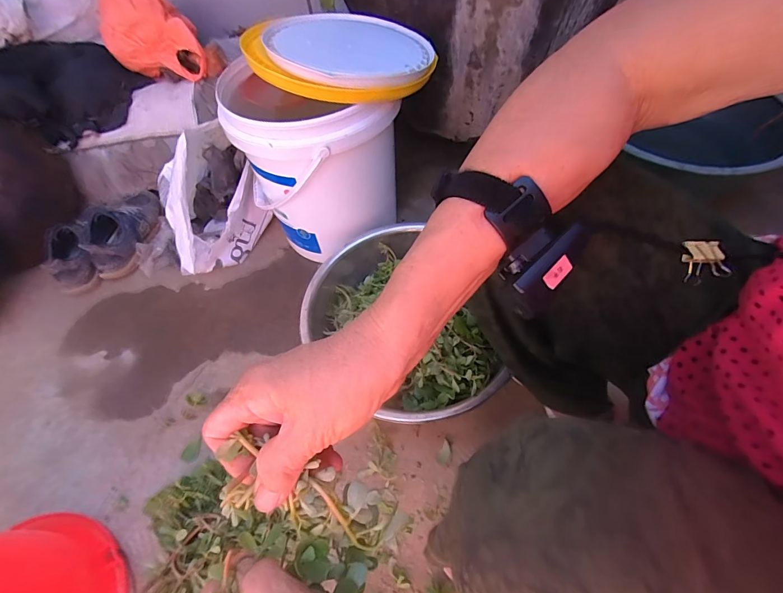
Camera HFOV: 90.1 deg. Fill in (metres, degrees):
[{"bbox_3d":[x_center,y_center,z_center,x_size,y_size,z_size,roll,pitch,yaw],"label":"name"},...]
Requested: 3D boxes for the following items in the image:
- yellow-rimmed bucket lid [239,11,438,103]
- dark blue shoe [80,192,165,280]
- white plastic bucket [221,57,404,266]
[{"bbox_3d":[-0.074,-0.381,0.612,0.276,0.035,0.251,3,53,-4],"label":"yellow-rimmed bucket lid"},{"bbox_3d":[-0.590,-0.165,0.879,0.080,0.098,0.239,0,58,5],"label":"dark blue shoe"},{"bbox_3d":[-0.146,-0.257,0.734,0.240,0.301,0.265,-30,60,-13],"label":"white plastic bucket"}]

